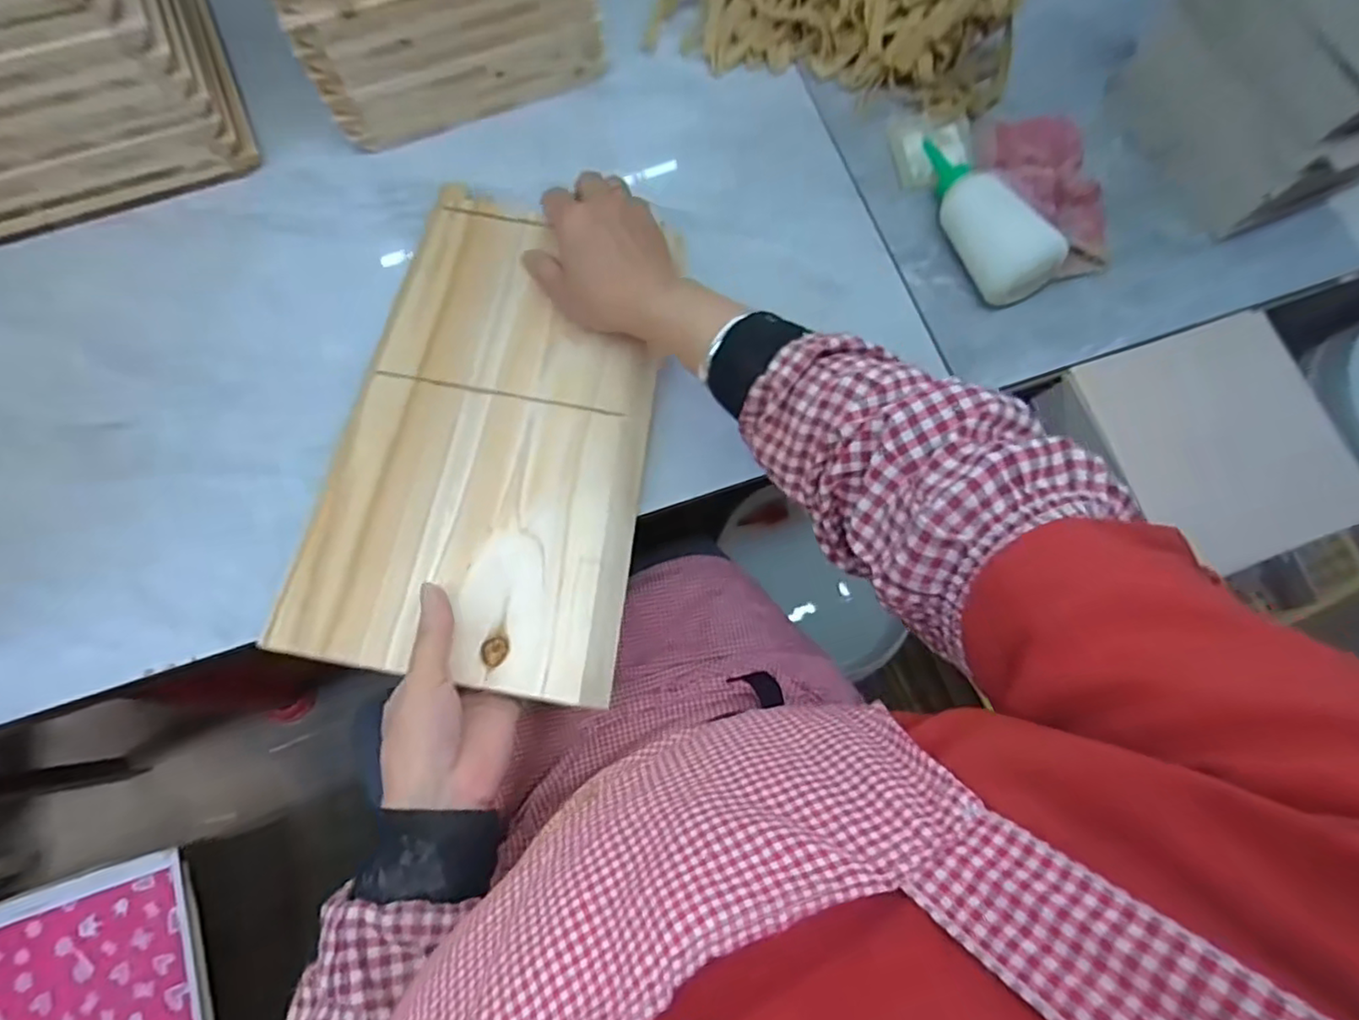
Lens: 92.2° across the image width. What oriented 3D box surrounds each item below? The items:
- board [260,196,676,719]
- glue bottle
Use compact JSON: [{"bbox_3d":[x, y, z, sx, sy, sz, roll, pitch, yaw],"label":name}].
[{"bbox_3d":[-0.124,-0.059,0.472,0.212,0.018,0.352,11,74,2],"label":"board"},{"bbox_3d":[0.238,-0.243,0.531,0.054,0.060,0.160,-27,76,-9],"label":"glue bottle"}]

